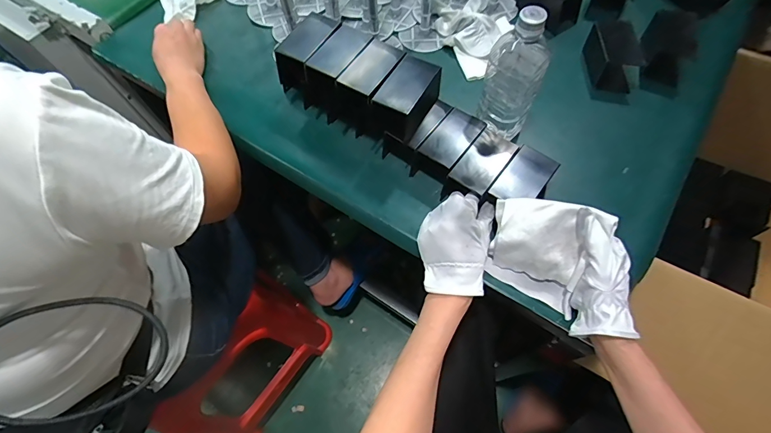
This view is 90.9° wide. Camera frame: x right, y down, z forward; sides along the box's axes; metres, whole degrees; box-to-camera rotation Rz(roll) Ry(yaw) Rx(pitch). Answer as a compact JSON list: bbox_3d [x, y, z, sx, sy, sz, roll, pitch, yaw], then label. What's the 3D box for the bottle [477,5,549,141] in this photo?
[{"bbox_3d":[0.163,-0.183,0.499,0.074,0.182,0.071,24,68,14],"label":"bottle"}]

